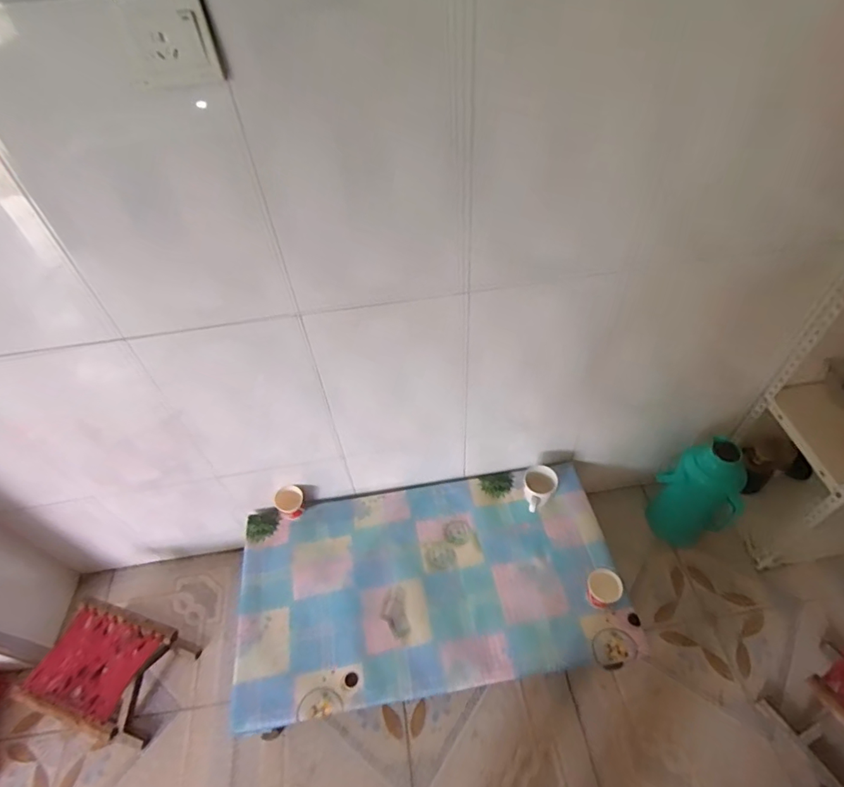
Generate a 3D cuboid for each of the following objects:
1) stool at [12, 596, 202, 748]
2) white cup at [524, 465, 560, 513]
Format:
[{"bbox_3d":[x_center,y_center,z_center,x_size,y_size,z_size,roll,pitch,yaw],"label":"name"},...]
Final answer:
[{"bbox_3d":[-0.756,0.671,1.188,0.280,0.163,0.236,12,51,14],"label":"stool"},{"bbox_3d":[0.293,0.243,1.230,0.083,0.069,0.115,14,52,16],"label":"white cup"}]

